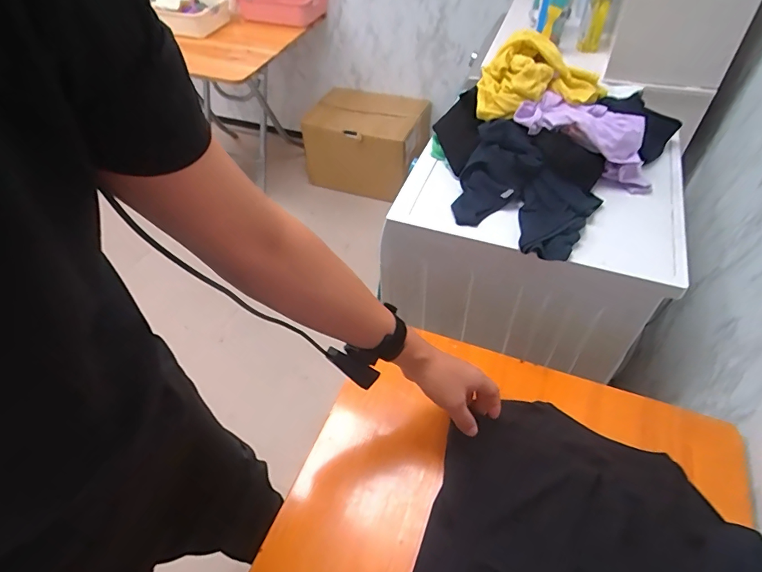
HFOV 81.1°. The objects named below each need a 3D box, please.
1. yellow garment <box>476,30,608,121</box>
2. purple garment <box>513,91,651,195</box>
[{"bbox_3d":[0.310,-0.404,0.867,0.229,0.108,0.159,20,51,19],"label":"yellow garment"},{"bbox_3d":[0.413,-0.298,0.869,0.302,0.109,0.111,29,51,-4],"label":"purple garment"}]

